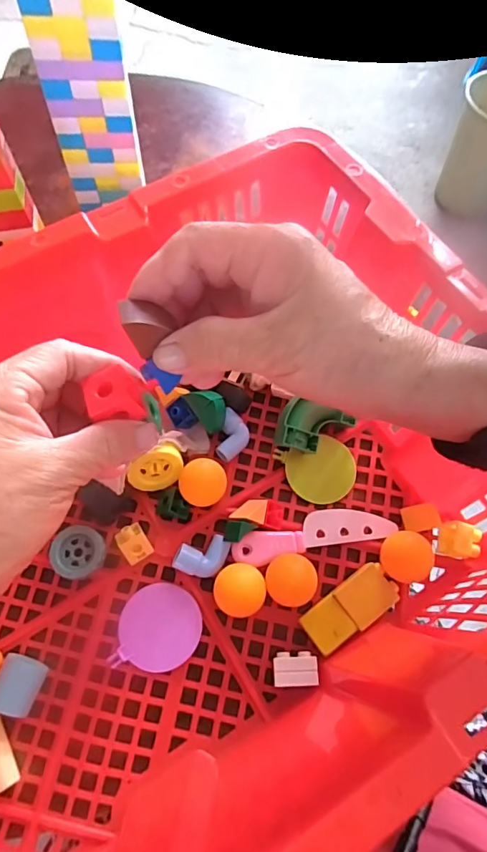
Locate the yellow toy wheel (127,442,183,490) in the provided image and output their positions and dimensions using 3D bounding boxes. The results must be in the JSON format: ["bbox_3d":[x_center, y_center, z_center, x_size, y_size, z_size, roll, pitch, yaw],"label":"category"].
[{"bbox_3d":[-0.068,0.034,0.383,0.041,0.042,0.017,-13,34,-1],"label":"yellow toy wheel"}]

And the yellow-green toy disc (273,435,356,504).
[{"bbox_3d":[0.065,0.037,0.411,0.058,0.008,0.055,1,64,-1],"label":"yellow-green toy disc"}]

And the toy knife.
[{"bbox_3d":[0.054,0.082,0.378,0.123,0.008,0.030,-11,65,-6],"label":"toy knife"}]

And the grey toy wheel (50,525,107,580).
[{"bbox_3d":[-0.124,0.095,0.367,0.035,0.017,0.037,1,64,-1],"label":"grey toy wheel"}]

